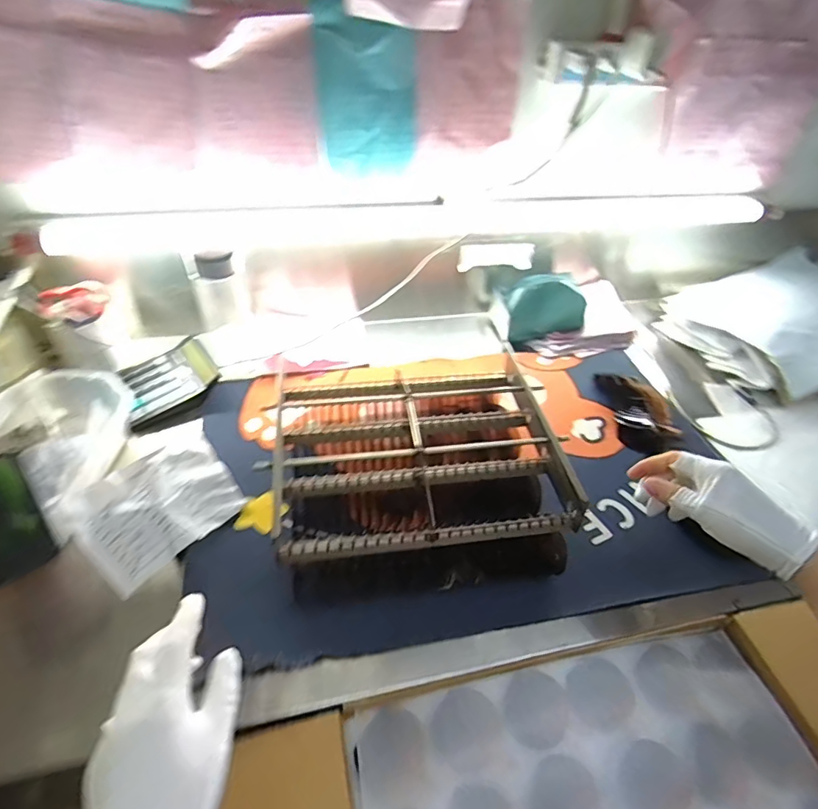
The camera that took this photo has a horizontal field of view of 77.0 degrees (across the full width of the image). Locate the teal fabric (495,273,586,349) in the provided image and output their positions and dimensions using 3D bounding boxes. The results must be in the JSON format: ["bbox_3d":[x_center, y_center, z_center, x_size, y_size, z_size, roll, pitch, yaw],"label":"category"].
[{"bbox_3d":[0.223,-0.166,0.881,0.130,0.085,0.093,-11,45,-16],"label":"teal fabric"}]

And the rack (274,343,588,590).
[{"bbox_3d":[0.010,0.064,0.595,0.299,0.117,0.262,-3,43,-8],"label":"rack"}]

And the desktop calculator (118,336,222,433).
[{"bbox_3d":[-0.344,-0.037,0.734,0.128,0.028,0.112,-32,61,-14],"label":"desktop calculator"}]

